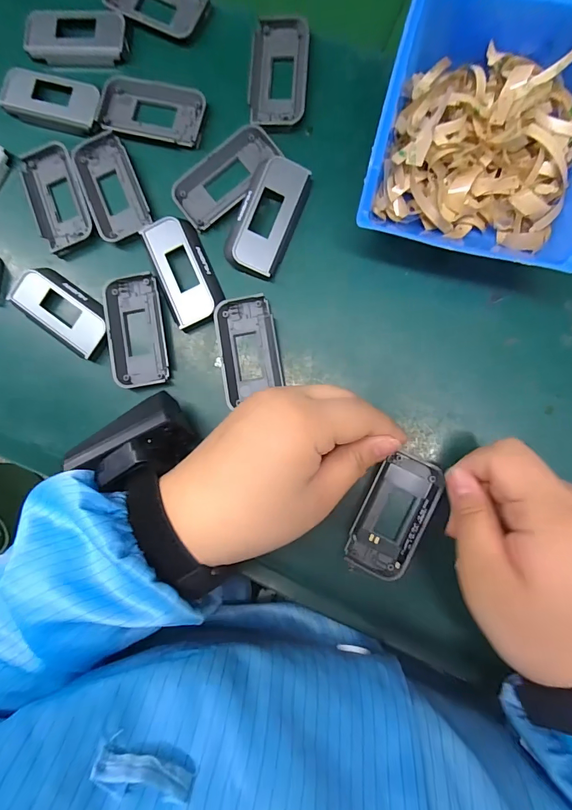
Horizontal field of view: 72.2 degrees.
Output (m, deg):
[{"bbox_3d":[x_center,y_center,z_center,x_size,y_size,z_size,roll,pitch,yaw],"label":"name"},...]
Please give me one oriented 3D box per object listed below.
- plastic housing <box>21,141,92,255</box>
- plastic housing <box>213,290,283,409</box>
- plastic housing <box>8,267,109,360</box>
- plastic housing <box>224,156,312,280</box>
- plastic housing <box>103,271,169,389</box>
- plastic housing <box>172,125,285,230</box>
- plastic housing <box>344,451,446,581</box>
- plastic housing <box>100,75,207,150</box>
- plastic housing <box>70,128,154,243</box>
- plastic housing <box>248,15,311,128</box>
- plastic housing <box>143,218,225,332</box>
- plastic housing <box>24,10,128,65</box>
[{"bbox_3d":[-0.161,-0.145,0.273,0.037,0.007,0.075,-18,86,4],"label":"plastic housing"},{"bbox_3d":[-0.024,-0.037,0.258,0.038,0.009,0.069,-10,87,4],"label":"plastic housing"},{"bbox_3d":[-0.152,-0.065,0.269,0.076,0.007,0.037,36,91,5],"label":"plastic housing"},{"bbox_3d":[-0.013,-0.122,0.257,0.037,0.012,0.076,23,90,5],"label":"plastic housing"},{"bbox_3d":[-0.101,-0.050,0.266,0.036,0.010,0.074,-9,87,4],"label":"plastic housing"},{"bbox_3d":[-0.040,-0.154,0.262,0.075,0.008,0.041,-36,85,3],"label":"plastic housing"},{"bbox_3d":[0.065,0.068,0.243,0.039,0.009,0.076,25,90,5],"label":"plastic housing"},{"bbox_3d":[-0.092,-0.205,0.271,0.073,0.007,0.041,15,89,5],"label":"plastic housing"},{"bbox_3d":[-0.122,-0.151,0.272,0.037,0.007,0.074,-22,86,4],"label":"plastic housing"},{"bbox_3d":[-0.005,-0.226,0.265,0.039,0.006,0.074,3,88,5],"label":"plastic housing"},{"bbox_3d":[-0.069,-0.090,0.263,0.036,0.007,0.075,-24,86,3],"label":"plastic housing"},{"bbox_3d":[-0.151,-0.264,0.281,0.073,0.007,0.038,5,88,5],"label":"plastic housing"}]

